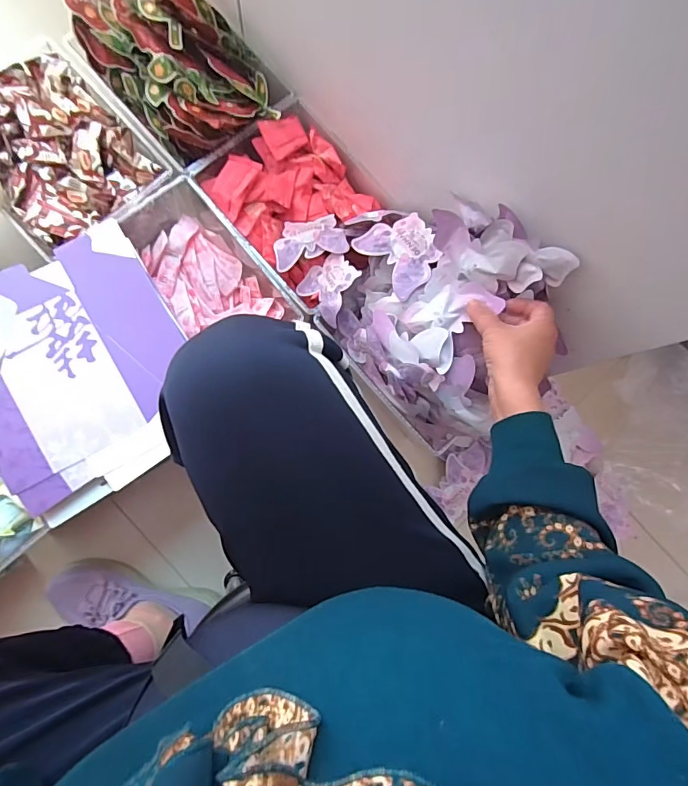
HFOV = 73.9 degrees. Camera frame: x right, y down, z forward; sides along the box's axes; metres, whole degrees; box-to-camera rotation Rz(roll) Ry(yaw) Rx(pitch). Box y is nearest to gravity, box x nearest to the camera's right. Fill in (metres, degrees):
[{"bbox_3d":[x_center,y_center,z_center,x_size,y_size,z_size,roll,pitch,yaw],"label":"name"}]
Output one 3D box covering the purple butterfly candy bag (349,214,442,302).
[{"bbox_3d":[0.070,-0.170,0.548,0.081,0.018,0.100,-40,73,-1],"label":"purple butterfly candy bag"}]

